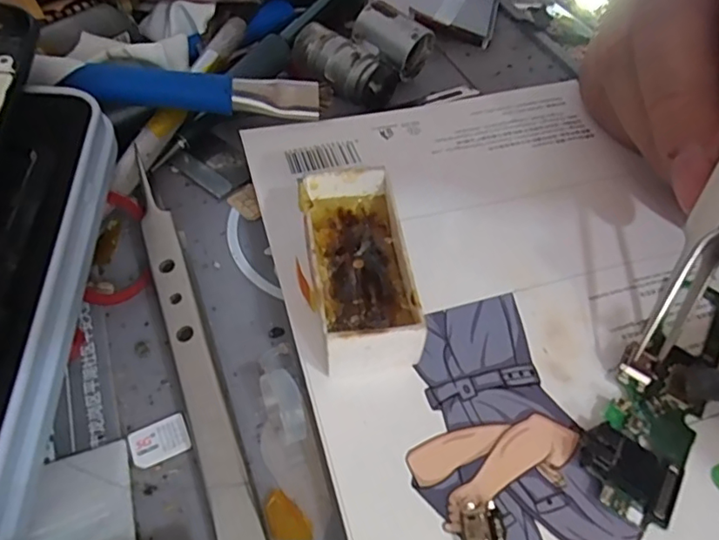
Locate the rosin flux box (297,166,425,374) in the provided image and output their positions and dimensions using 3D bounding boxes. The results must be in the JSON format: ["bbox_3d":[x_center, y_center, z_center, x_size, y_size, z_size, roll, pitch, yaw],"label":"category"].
[{"bbox_3d":[0.000,0.001,0.130,0.021,0.020,0.047,-8,53,-7],"label":"rosin flux box"}]

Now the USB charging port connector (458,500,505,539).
[{"bbox_3d":[0.023,0.048,0.102,0.008,0.004,0.009,-3,52,-4],"label":"USB charging port connector"}]

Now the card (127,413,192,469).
[{"bbox_3d":[-0.045,0.038,0.124,0.012,0.004,0.009,-20,58,-16],"label":"card"}]

